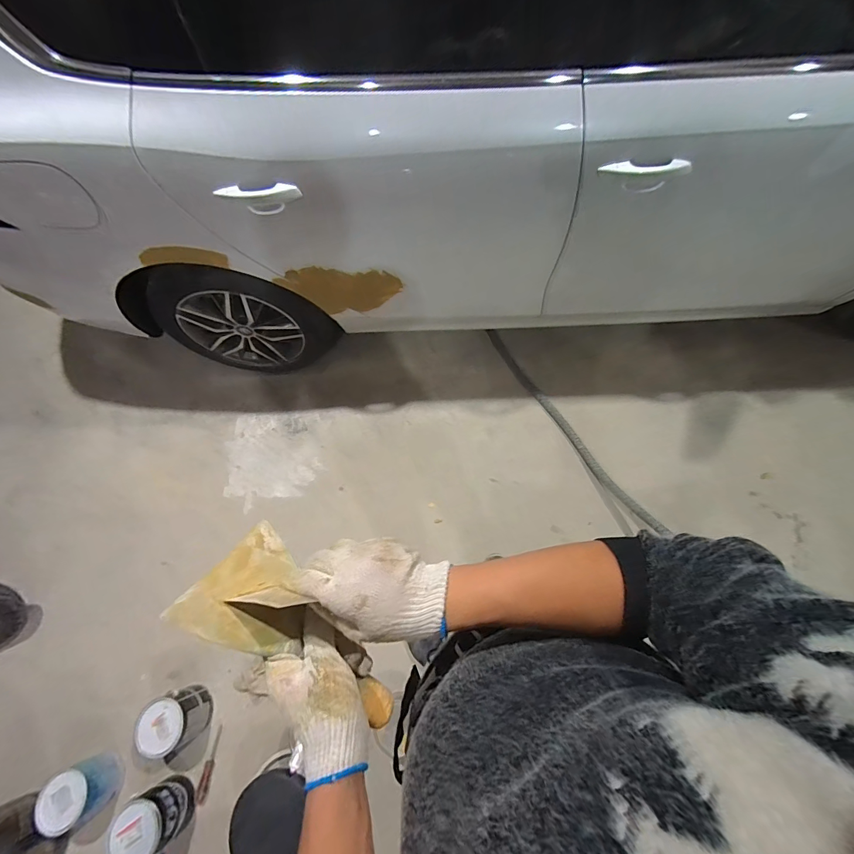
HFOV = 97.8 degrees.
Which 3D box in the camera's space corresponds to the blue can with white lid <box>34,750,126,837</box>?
[{"bbox_3d":[-1.075,1.130,1.144,0.165,0.162,0.160,-34,69,-12],"label":"blue can with white lid"}]

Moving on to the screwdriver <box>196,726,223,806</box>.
[{"bbox_3d":[-0.703,1.089,1.209,0.025,0.024,0.188,1,53,2],"label":"screwdriver"}]

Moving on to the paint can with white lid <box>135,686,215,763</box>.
[{"bbox_3d":[-0.808,0.941,1.188,0.161,0.148,0.166,-2,69,4],"label":"paint can with white lid"}]

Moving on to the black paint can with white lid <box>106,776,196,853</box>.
[{"bbox_3d":[-0.796,1.146,1.090,0.149,0.160,0.149,-1,67,1],"label":"black paint can with white lid"}]

